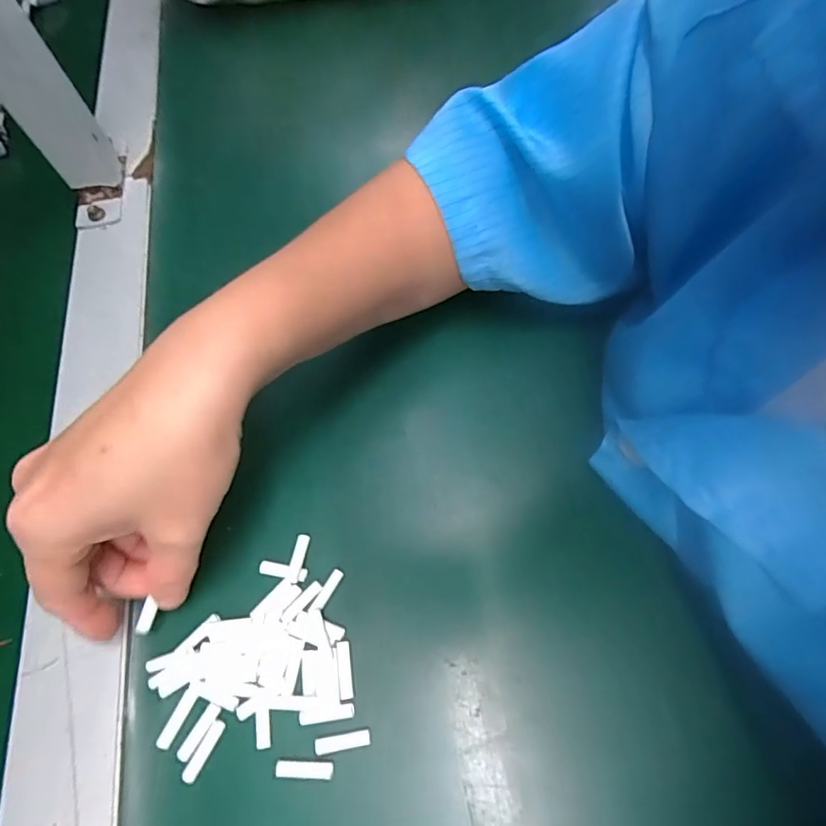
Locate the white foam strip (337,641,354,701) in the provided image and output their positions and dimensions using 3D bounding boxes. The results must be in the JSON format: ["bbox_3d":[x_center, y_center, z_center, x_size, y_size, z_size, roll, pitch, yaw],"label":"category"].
[{"bbox_3d":[-0.030,0.114,0.219,0.006,0.004,0.023,-9,64,-1],"label":"white foam strip"}]

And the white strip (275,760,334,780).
[{"bbox_3d":[-0.045,0.147,0.204,0.023,0.004,0.006,0,65,3],"label":"white strip"}]

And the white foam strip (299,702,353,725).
[{"bbox_3d":[-0.037,0.129,0.211,0.023,0.004,0.005,-9,64,-1],"label":"white foam strip"}]

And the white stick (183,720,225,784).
[{"bbox_3d":[-0.088,0.142,0.207,0.006,0.004,0.024,25,68,14],"label":"white stick"}]

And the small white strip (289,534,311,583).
[{"bbox_3d":[-0.056,0.070,0.238,0.006,0.004,0.022,8,65,7],"label":"small white strip"}]

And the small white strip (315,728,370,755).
[{"bbox_3d":[-0.030,0.138,0.206,0.023,0.004,0.006,-9,64,-2],"label":"small white strip"}]

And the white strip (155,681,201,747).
[{"bbox_3d":[-0.101,0.130,0.212,0.005,0.004,0.026,20,67,12],"label":"white strip"}]

